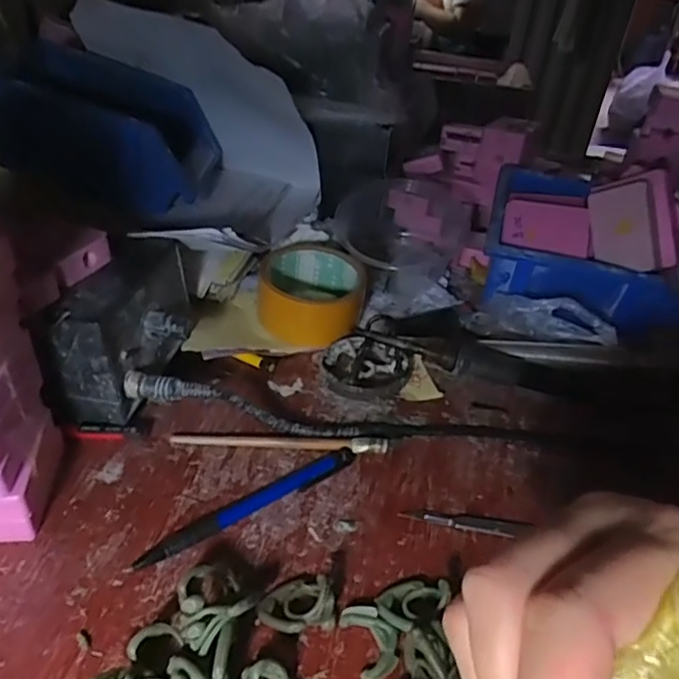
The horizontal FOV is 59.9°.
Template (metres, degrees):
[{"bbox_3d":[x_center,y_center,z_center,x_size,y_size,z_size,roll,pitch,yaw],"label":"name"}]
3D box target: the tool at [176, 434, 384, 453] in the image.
[{"bbox_3d":[-0.038,0.066,0.387,0.138,0.009,0.010,4,36,-2],"label":"tool"}]

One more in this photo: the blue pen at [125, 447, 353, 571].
[{"bbox_3d":[-0.050,0.095,0.345,0.143,0.009,0.014,-22,44,-32],"label":"blue pen"}]

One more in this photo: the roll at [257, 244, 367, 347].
[{"bbox_3d":[-0.023,-0.038,0.489,0.079,0.046,0.079,4,36,-3],"label":"roll"}]

